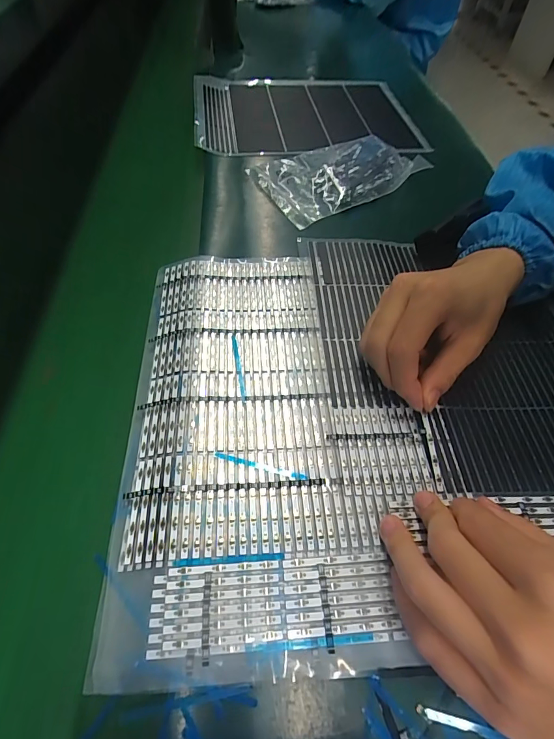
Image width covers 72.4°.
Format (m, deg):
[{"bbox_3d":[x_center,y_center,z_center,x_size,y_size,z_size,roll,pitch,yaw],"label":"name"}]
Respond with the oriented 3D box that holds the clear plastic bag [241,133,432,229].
[{"bbox_3d":[0.072,-0.234,0.443,0.187,0.010,0.123,-26,59,-15],"label":"clear plastic bag"}]

